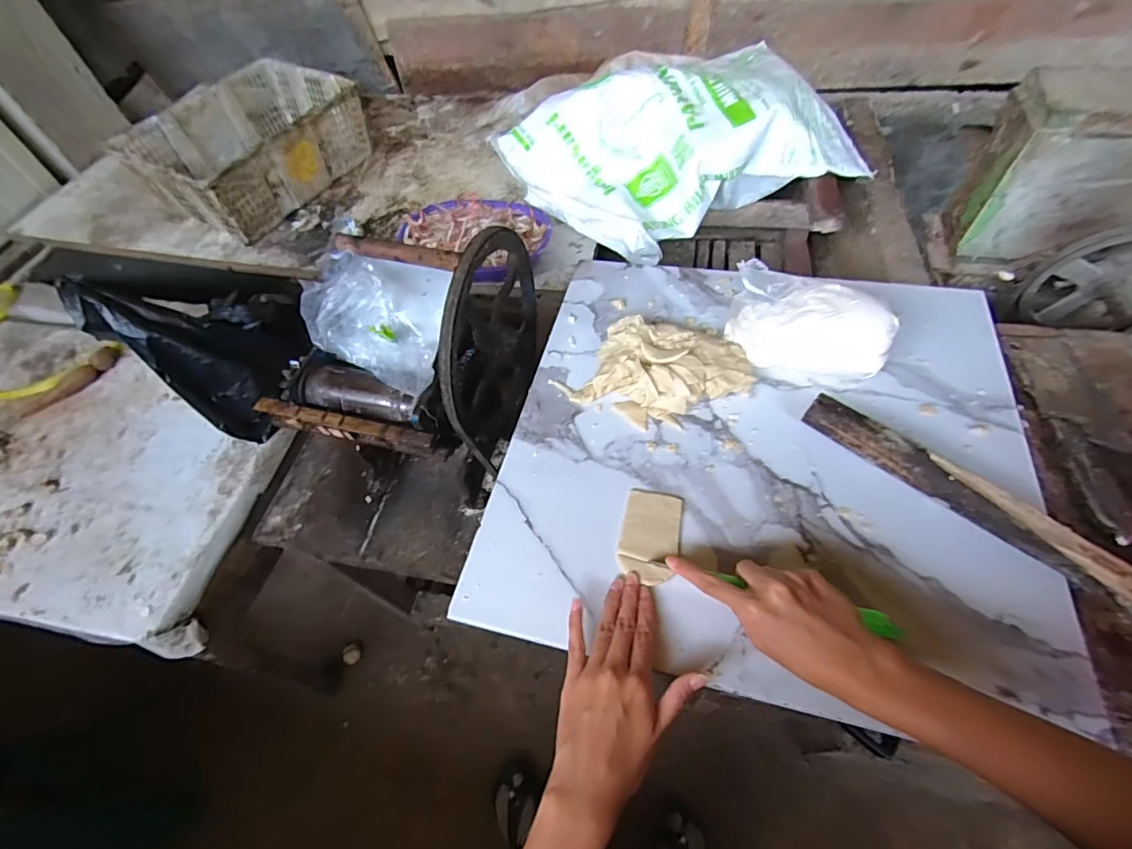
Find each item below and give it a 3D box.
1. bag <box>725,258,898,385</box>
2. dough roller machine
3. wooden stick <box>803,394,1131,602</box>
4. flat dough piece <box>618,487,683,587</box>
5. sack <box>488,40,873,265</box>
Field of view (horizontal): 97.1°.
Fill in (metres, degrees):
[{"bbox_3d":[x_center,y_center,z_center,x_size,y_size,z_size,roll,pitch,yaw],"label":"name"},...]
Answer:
[{"bbox_3d":[0.252,-0.100,0.525,0.156,0.083,0.071,14,59,13],"label":"bag"},{"bbox_3d":[-0.196,-0.103,0.640,0.252,0.254,0.281,10,58,10],"label":"dough roller machine"},{"bbox_3d":[0.355,0.065,0.435,0.296,0.035,0.040,39,67,25],"label":"wooden stick"},{"bbox_3d":[0.078,0.101,0.460,0.053,0.006,0.086,9,58,10],"label":"flat dough piece"},{"bbox_3d":[0.242,-0.574,1.027,0.681,0.212,0.396,-22,58,-10],"label":"sack"}]

